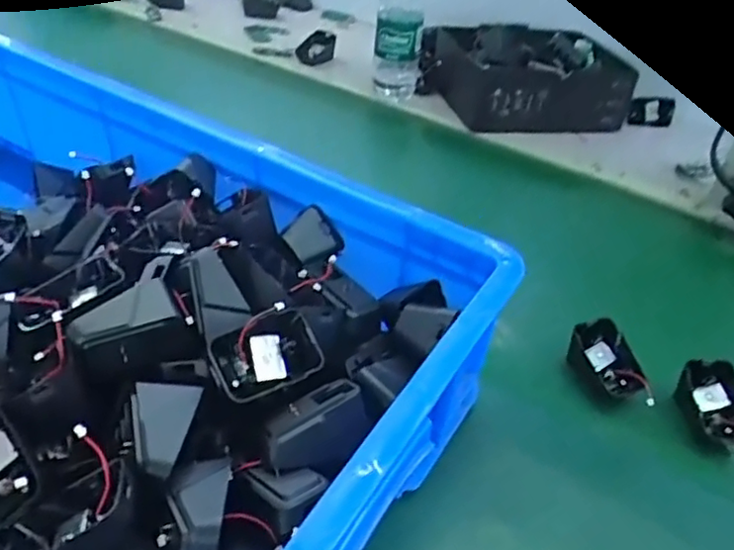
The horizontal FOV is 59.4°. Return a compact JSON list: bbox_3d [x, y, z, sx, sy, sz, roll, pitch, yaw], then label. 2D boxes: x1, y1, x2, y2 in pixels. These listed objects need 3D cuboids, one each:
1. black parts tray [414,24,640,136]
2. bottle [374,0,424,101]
[{"bbox_3d":[0.228,-0.299,0.959,0.271,0.100,0.207,-3,40,-11],"label":"black parts tray"},{"bbox_3d":[0.047,-0.355,0.898,0.066,0.229,0.054,7,39,1],"label":"bottle"}]

